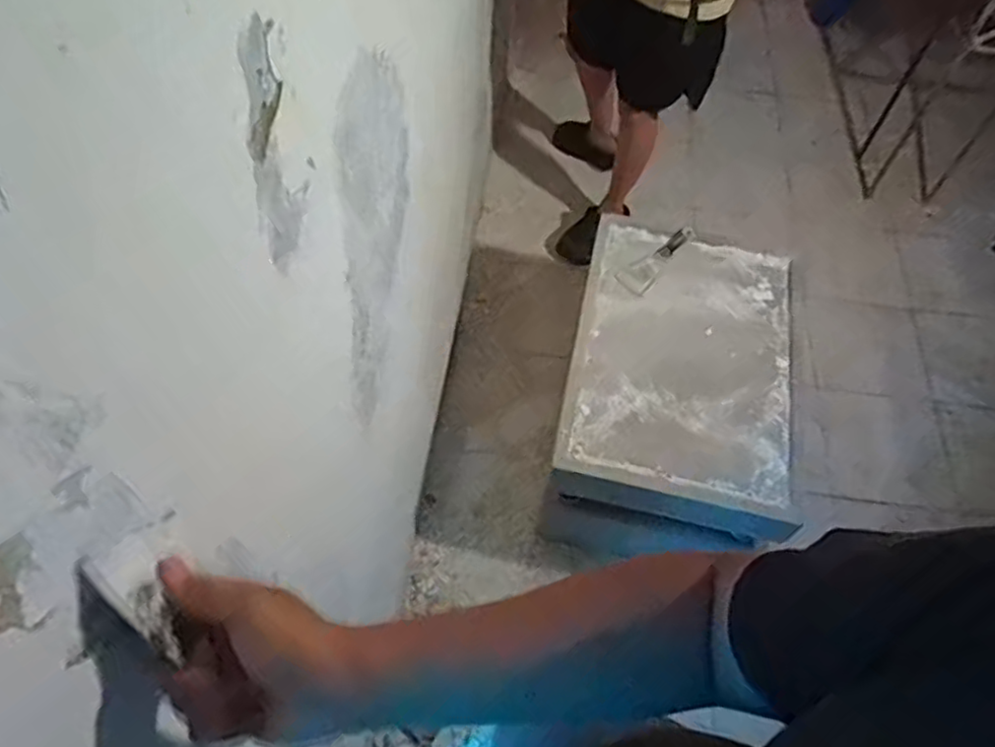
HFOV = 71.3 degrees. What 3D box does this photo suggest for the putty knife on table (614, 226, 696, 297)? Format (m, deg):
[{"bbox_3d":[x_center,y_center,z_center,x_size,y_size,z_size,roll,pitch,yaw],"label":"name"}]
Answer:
[{"bbox_3d":[0.356,-0.251,1.505,0.065,0.014,0.230,42,66,18],"label":"putty knife on table"}]

